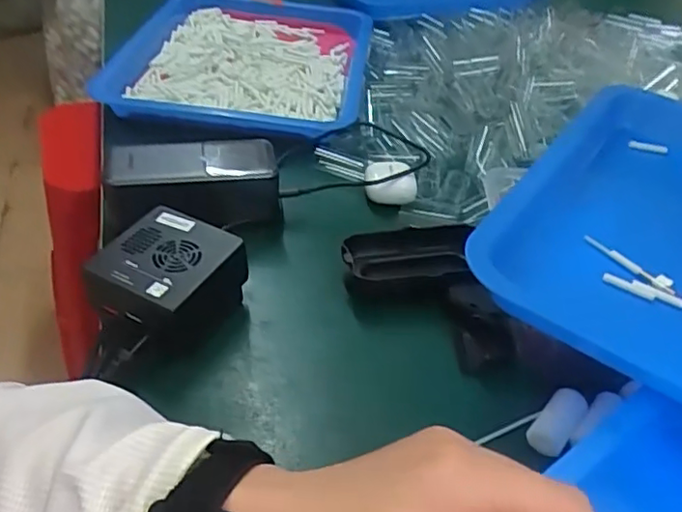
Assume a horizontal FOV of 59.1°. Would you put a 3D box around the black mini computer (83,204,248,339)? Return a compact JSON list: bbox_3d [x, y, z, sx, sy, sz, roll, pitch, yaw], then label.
[{"bbox_3d":[-0.109,0.016,0.384,0.074,0.046,0.076,21,43,18],"label":"black mini computer"}]

